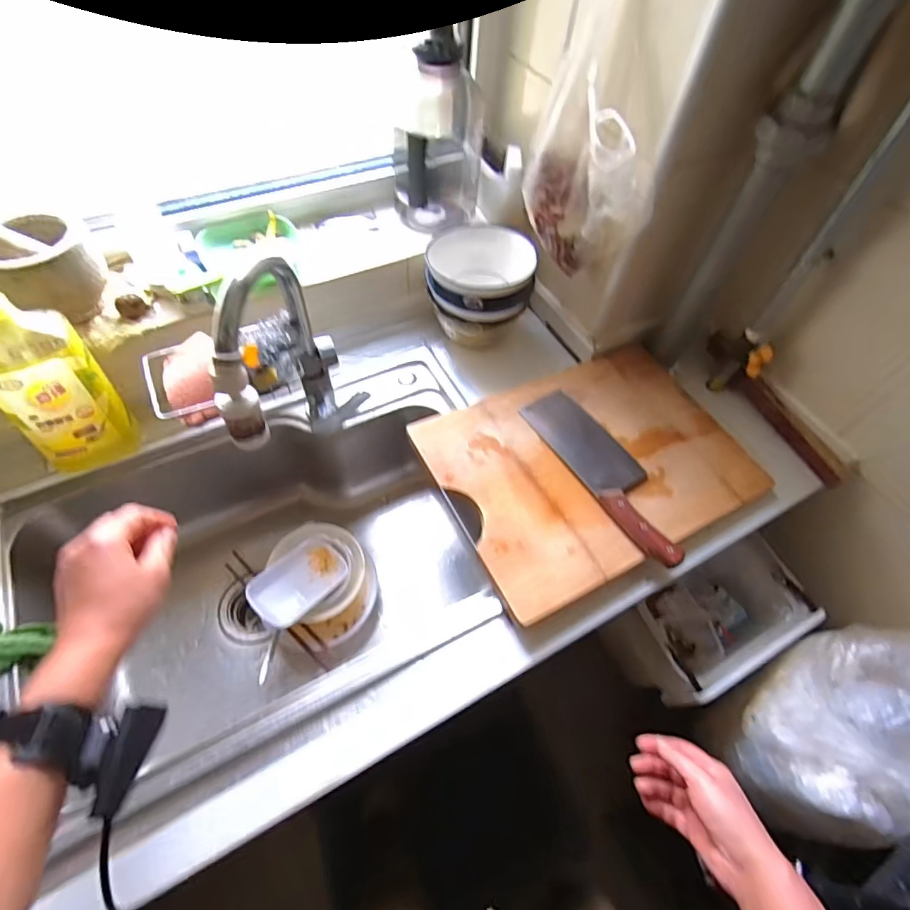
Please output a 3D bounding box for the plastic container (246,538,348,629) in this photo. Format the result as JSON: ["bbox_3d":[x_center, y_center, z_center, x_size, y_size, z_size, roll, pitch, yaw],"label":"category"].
[{"bbox_3d":[-0.235,0.184,0.734,0.090,0.030,0.135,36,63,17],"label":"plastic container"}]

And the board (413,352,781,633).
[{"bbox_3d":[0.205,0.002,0.720,0.456,0.035,0.316,-23,63,-16],"label":"board"}]

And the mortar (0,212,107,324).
[{"bbox_3d":[-0.522,-0.233,0.637,0.118,0.103,0.118,29,61,14],"label":"mortar"}]

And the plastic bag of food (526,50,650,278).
[{"bbox_3d":[0.162,-0.356,0.657,0.093,0.205,0.200,-30,65,-20],"label":"plastic bag of food"}]

